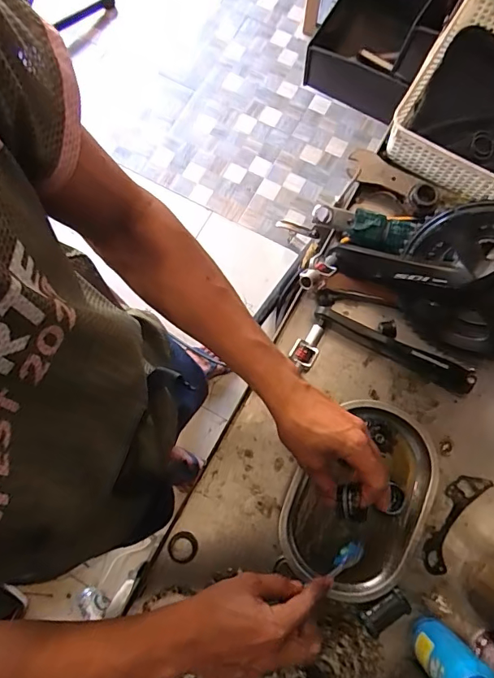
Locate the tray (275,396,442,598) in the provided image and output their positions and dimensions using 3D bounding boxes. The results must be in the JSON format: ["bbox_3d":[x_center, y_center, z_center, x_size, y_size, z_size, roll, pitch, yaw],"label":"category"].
[{"bbox_3d":[0.138,0.189,0.540,0.152,0.029,0.220,35,80,9],"label":"tray"}]

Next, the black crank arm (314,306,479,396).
[{"bbox_3d":[0.184,0.010,0.572,0.204,0.039,0.025,29,79,8],"label":"black crank arm"}]

